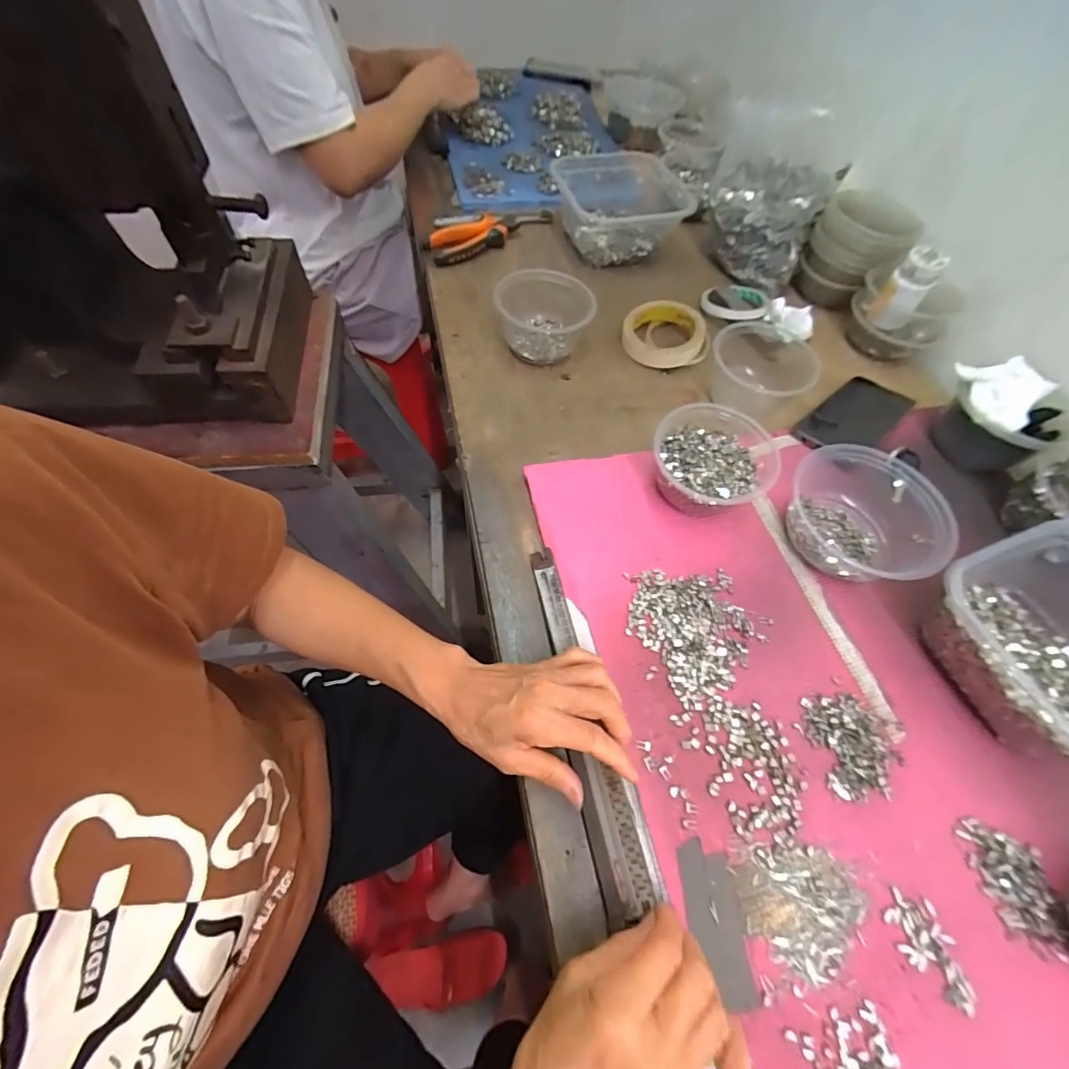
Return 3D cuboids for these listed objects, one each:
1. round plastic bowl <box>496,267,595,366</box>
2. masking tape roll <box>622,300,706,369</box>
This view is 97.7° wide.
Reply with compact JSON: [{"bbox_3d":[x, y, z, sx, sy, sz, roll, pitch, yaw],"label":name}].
[{"bbox_3d":[0.010,-0.258,0.558,0.113,0.058,0.094,1,60,-4],"label":"round plastic bowl"},{"bbox_3d":[0.163,-0.254,0.593,0.098,0.032,0.098,6,61,2],"label":"masking tape roll"}]

